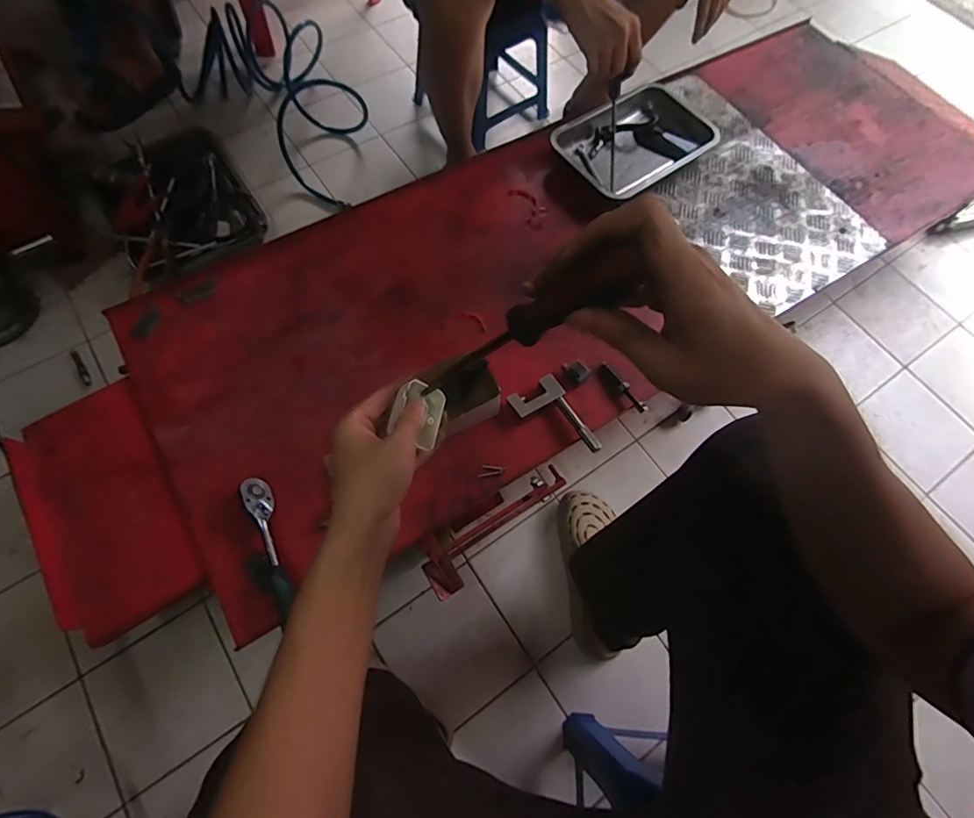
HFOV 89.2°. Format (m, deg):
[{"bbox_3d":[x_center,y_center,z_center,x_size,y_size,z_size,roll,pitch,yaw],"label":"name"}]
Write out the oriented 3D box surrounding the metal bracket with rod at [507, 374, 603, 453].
[{"bbox_3d":[0.106,0.022,0.774,0.081,0.031,0.143,-30,72,-14],"label":"metal bracket with rod"}]

